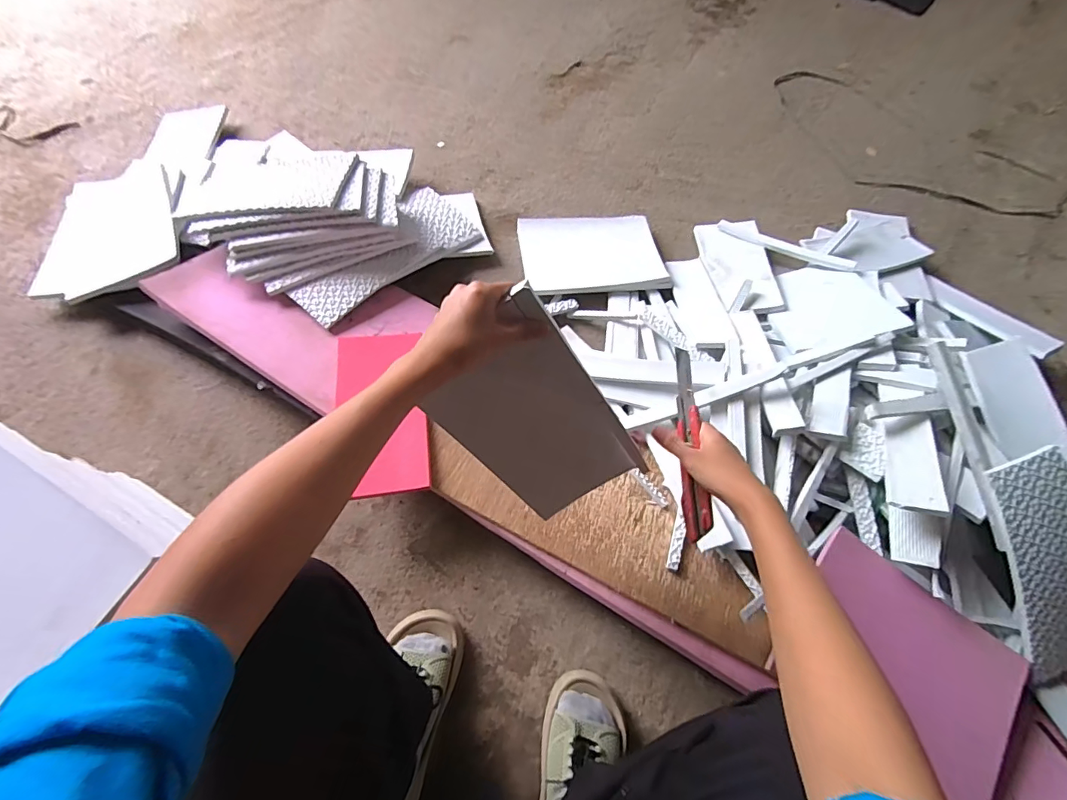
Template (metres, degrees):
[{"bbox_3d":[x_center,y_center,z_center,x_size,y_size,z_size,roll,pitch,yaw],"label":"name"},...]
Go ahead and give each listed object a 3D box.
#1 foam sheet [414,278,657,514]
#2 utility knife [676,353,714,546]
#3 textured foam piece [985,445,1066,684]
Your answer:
[{"bbox_3d":[0.005,0.027,0.490,0.143,0.261,0.011,-33,38,8],"label":"foam sheet"},{"bbox_3d":[0.165,0.043,0.490,0.021,0.028,0.196,1,80,-3],"label":"utility knife"},{"bbox_3d":[0.652,0.211,0.588,0.109,0.037,0.285,-17,94,-11],"label":"textured foam piece"}]

